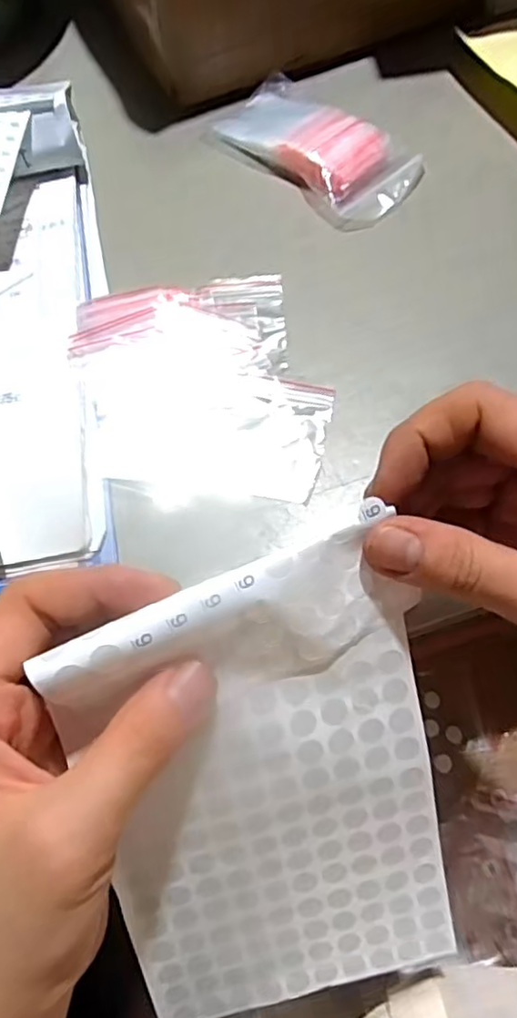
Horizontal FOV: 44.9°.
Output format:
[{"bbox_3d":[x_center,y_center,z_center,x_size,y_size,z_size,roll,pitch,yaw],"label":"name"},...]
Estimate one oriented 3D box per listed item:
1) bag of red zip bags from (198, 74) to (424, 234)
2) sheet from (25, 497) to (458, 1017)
[{"bbox_3d":[0.035,-0.240,0.413,0.070,0.021,0.144,-42,69,-16],"label":"bag of red zip bags"},{"bbox_3d":[0.005,0.108,0.229,0.122,0.194,0.016,-14,20,-7],"label":"sheet"}]

